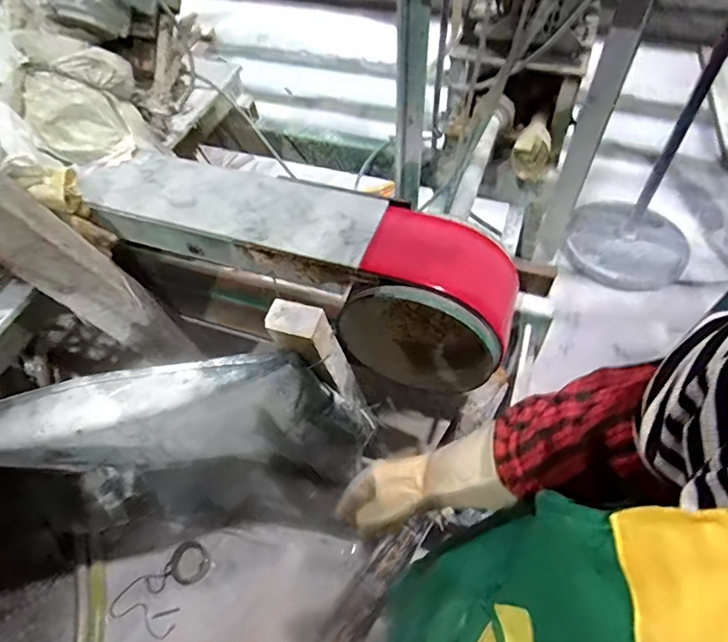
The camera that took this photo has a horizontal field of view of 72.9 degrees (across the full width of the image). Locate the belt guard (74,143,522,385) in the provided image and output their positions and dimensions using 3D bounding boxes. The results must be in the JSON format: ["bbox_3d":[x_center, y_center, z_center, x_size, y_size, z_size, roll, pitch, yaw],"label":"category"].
[{"bbox_3d":[-0.115,-0.088,0.891,0.736,0.287,0.190,17,63,12],"label":"belt guard"}]

